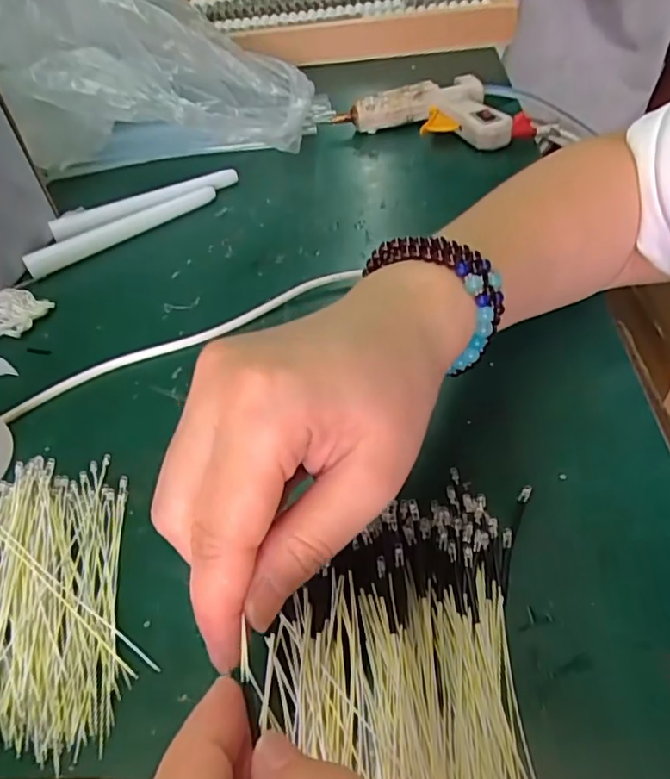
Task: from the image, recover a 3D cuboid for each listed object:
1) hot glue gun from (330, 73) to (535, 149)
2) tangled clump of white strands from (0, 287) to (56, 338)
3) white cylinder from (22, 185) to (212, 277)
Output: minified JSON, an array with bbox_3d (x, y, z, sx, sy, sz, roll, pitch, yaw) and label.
[{"bbox_3d":[0.096,-0.251,0.509,0.171,0.036,0.085,20,51,24],"label":"hot glue gun"},{"bbox_3d":[-0.210,-0.049,0.367,0.036,0.013,0.039,13,49,17],"label":"tangled clump of white strands"},{"bbox_3d":[-0.162,-0.125,0.435,0.150,0.013,0.020,-31,51,-22],"label":"white cylinder"}]

